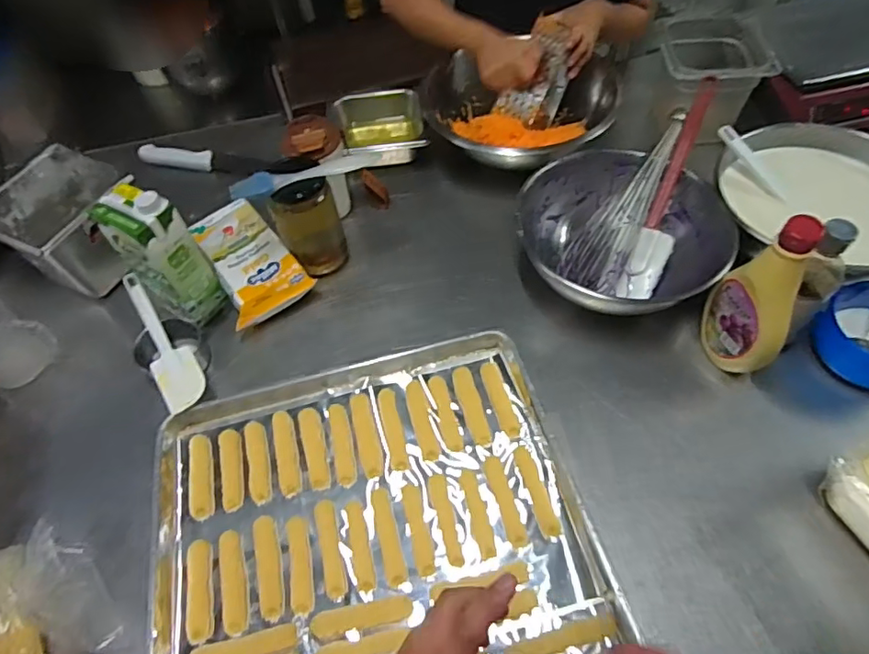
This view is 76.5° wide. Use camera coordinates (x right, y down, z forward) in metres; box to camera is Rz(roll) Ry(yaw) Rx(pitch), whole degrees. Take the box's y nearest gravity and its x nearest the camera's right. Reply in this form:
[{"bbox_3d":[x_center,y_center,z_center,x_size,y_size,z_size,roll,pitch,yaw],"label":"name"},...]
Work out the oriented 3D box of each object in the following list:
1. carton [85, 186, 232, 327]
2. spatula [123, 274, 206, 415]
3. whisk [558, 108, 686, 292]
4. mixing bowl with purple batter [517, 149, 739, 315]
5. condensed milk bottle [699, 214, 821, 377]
[{"bbox_3d":[-0.364,-0.090,0.750,0.097,0.197,0.079,27,62,21],"label":"carton"},{"bbox_3d":[-0.365,0.011,0.738,0.053,0.018,0.240,-30,59,-16],"label":"spatula"},{"bbox_3d":[0.282,-0.180,0.810,0.112,0.091,0.280,31,90,23],"label":"whisk"},{"bbox_3d":[0.265,-0.124,0.792,0.258,0.113,0.264,-2,56,3],"label":"mixing bowl with purple batter"},{"bbox_3d":[0.371,-0.032,0.632,0.053,0.212,0.092,-7,55,0],"label":"condensed milk bottle"}]

